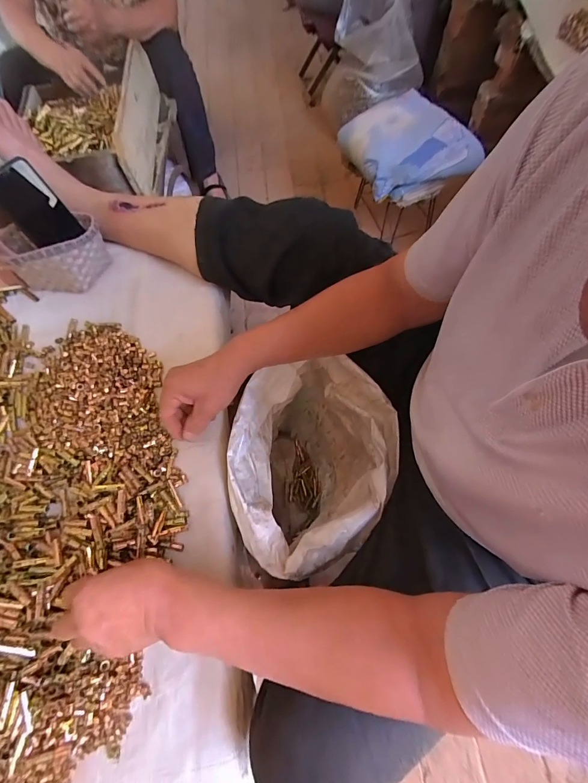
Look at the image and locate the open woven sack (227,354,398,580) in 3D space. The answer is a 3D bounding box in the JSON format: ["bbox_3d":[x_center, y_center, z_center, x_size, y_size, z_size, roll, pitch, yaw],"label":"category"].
[{"bbox_3d":[0.040,0.146,0.674,0.237,0.429,0.332,15,68,8],"label":"open woven sack"}]

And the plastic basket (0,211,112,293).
[{"bbox_3d":[-0.401,-0.243,0.584,0.146,0.097,0.149,-42,72,-15],"label":"plastic basket"}]

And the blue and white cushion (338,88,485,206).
[{"bbox_3d":[0.374,-0.829,1.185,0.390,0.119,0.411,-12,67,-4],"label":"blue and white cushion"}]

